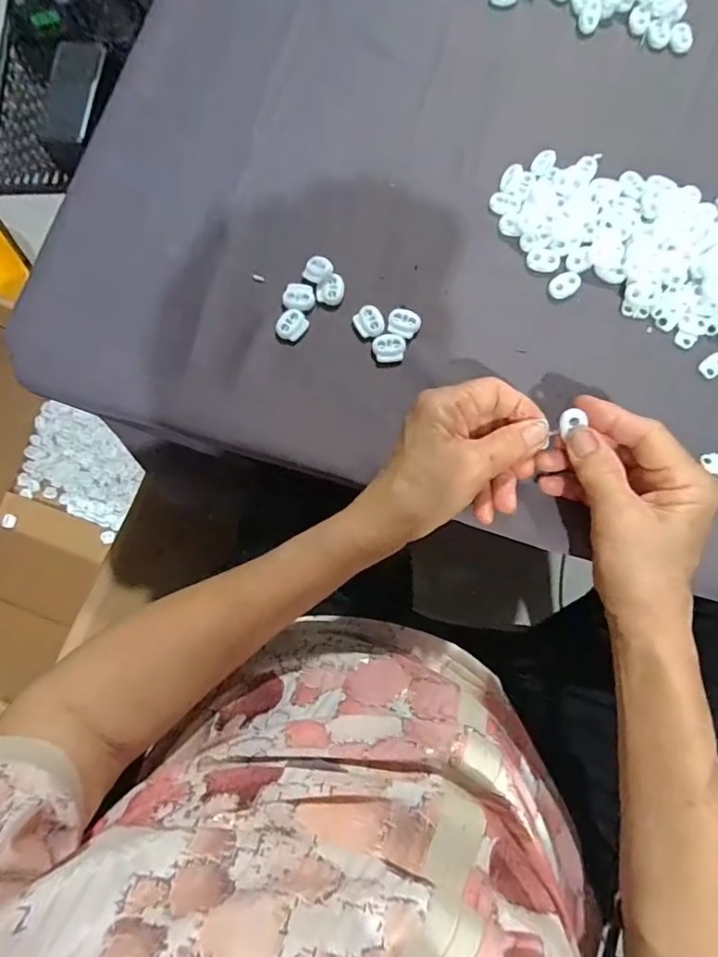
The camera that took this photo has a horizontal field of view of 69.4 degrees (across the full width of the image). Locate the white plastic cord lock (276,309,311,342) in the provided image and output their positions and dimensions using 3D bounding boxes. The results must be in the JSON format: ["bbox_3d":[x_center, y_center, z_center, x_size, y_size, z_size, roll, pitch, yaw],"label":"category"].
[{"bbox_3d":[-0.046,-0.105,0.356,0.019,0.004,0.021,42,82,9],"label":"white plastic cord lock"}]

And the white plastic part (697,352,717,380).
[{"bbox_3d":[0.233,-0.074,0.340,0.019,0.004,0.013,-42,80,-7],"label":"white plastic part"}]

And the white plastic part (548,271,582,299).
[{"bbox_3d":[0.141,-0.132,0.353,0.024,0.004,0.015,-34,79,-5],"label":"white plastic part"}]

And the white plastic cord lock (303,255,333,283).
[{"bbox_3d":[-0.028,-0.146,0.361,0.020,0.007,0.018,33,81,8],"label":"white plastic cord lock"}]

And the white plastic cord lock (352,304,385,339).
[{"bbox_3d":[0.007,-0.107,0.354,0.019,0.004,0.021,-31,79,-5],"label":"white plastic cord lock"}]

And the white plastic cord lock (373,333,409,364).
[{"bbox_3d":[0.022,-0.089,0.352,0.023,0.006,0.019,-3,78,1],"label":"white plastic cord lock"}]

